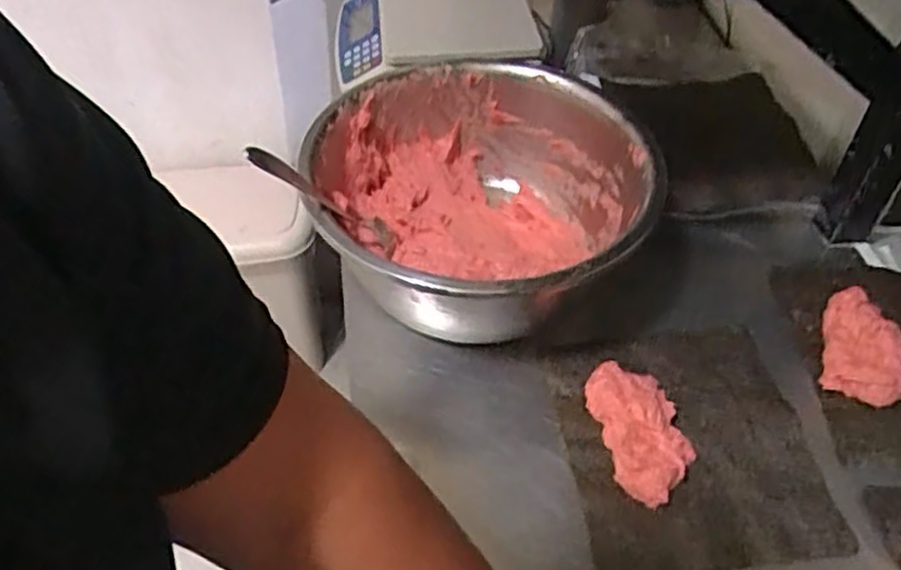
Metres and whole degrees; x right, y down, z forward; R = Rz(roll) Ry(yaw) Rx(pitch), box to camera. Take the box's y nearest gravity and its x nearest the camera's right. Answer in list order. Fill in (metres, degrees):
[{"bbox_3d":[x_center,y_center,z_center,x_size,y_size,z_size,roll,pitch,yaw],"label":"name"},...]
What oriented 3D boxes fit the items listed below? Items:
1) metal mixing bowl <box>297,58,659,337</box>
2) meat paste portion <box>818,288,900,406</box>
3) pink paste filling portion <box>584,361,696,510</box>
[{"bbox_3d":[0.028,-0.060,0.671,0.270,0.138,0.288,1,47,-1],"label":"metal mixing bowl"},{"bbox_3d":[0.345,0.052,0.630,0.069,0.032,0.105,15,49,12],"label":"meat paste portion"},{"bbox_3d":[0.144,0.110,0.574,0.059,0.035,0.110,-8,48,-9],"label":"pink paste filling portion"}]

